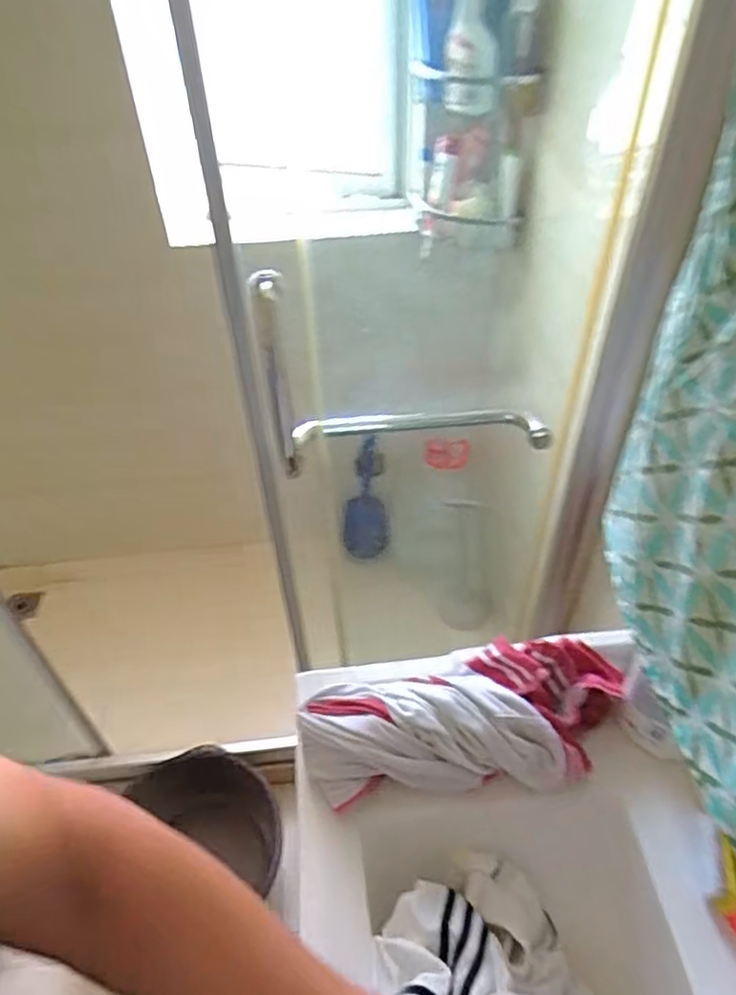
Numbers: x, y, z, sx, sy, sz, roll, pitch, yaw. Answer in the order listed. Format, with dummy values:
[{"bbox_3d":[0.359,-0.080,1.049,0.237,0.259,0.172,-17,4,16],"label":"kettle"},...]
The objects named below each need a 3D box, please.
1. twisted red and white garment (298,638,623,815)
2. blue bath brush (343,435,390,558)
[{"bbox_3d":[0.109,0.241,0.709,0.357,0.088,0.145,-8,45,-6],"label":"twisted red and white garment"},{"bbox_3d":[-0.010,0.018,1.816,0.132,0.418,0.056,-3,45,-1],"label":"blue bath brush"}]

